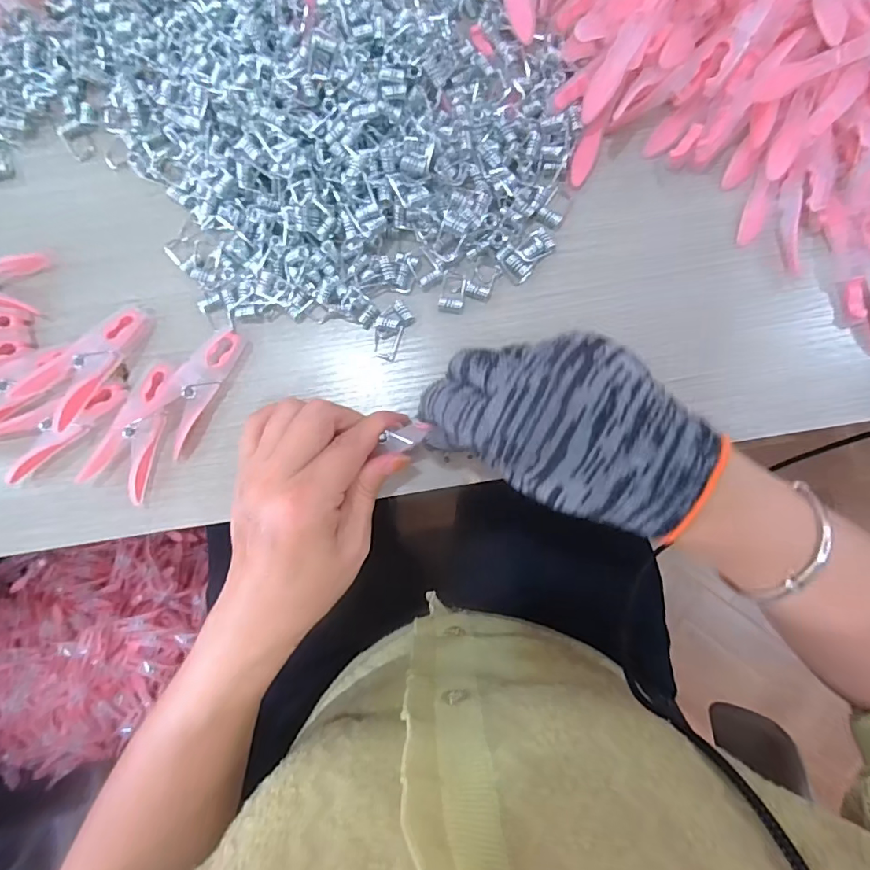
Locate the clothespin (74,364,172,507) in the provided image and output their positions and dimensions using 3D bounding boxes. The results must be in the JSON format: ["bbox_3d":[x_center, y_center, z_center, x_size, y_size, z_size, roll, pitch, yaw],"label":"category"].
[{"bbox_3d":[-0.168,-0.002,0.283,0.033,0.014,0.076,25,89,0],"label":"clothespin"}]

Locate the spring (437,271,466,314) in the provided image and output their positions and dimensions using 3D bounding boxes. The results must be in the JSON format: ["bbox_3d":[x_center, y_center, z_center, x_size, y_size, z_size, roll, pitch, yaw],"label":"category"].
[{"bbox_3d":[0.010,-0.084,0.289,0.015,0.005,0.024,9,89,0],"label":"spring"}]

